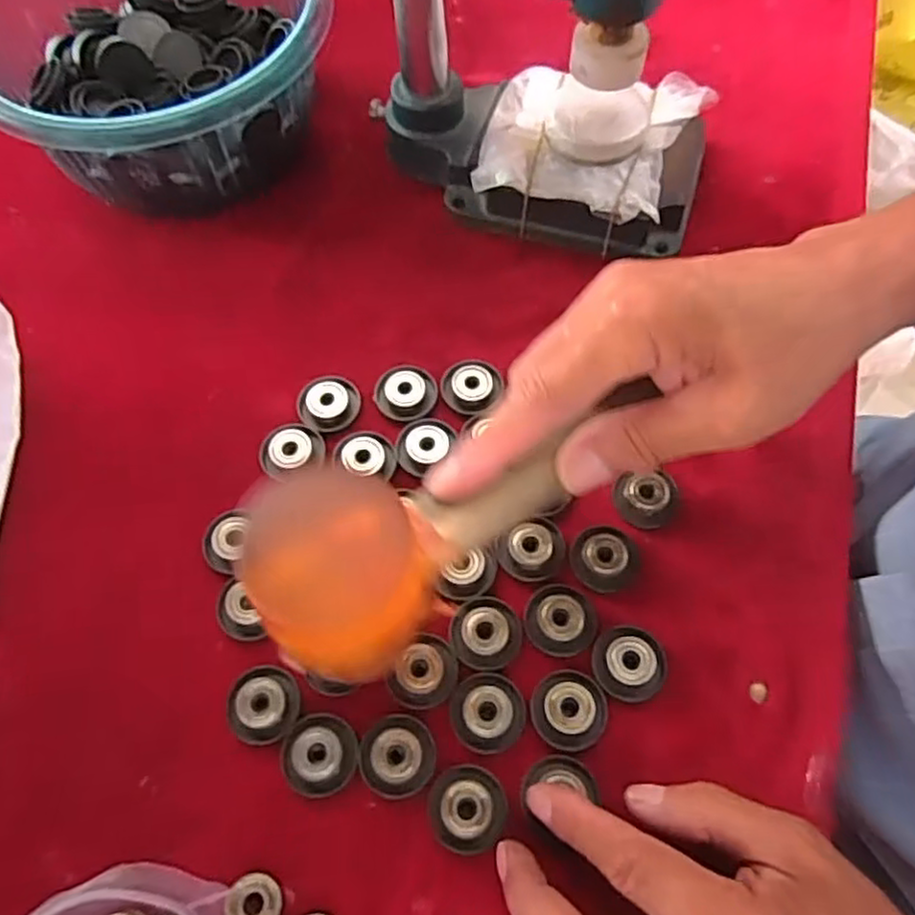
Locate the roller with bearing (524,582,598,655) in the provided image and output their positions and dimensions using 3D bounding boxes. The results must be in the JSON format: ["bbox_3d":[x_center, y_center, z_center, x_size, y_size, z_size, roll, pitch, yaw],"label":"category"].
[{"bbox_3d":[0.048,0.074,0.328,0.031,0.014,0.033,-1,64,1],"label":"roller with bearing"}]

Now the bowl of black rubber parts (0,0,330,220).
[{"bbox_3d":[-0.182,-0.241,0.440,0.203,0.088,0.204,-1,66,3],"label":"bowl of black rubber parts"}]

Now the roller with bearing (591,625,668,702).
[{"bbox_3d":[0.077,0.093,0.320,0.031,0.013,0.033,-1,64,1],"label":"roller with bearing"}]

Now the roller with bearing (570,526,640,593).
[{"bbox_3d":[0.072,0.048,0.340,0.033,0.012,0.029,-9,64,-3],"label":"roller with bearing"}]

